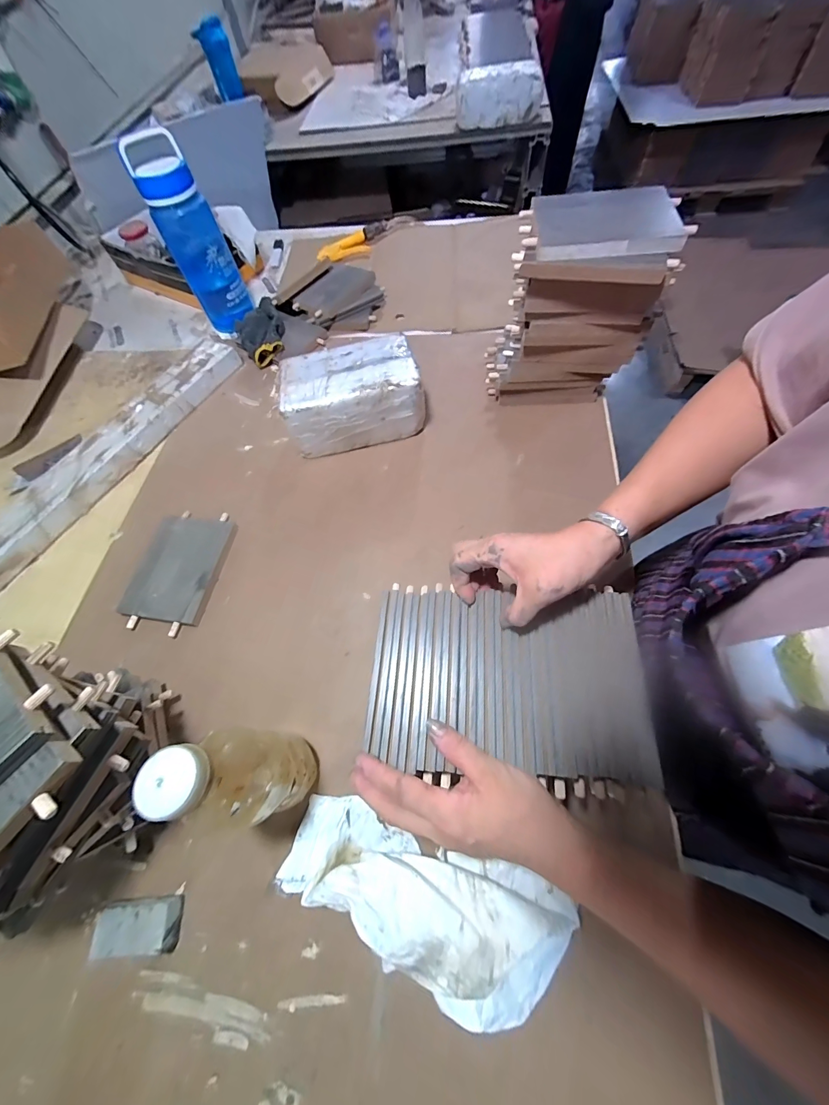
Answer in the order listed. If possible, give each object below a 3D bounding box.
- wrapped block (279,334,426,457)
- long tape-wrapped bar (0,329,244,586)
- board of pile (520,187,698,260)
[{"bbox_3d":[-0.092,-0.241,0.590,0.209,0.120,0.128,-9,63,1],"label":"wrapped block"},{"bbox_3d":[-0.542,-0.138,0.615,0.089,0.036,0.679,26,69,17],"label":"long tape-wrapped bar"},{"bbox_3d":[0.223,-0.391,0.432,0.166,0.018,0.127,-1,64,5],"label":"board of pile"}]

